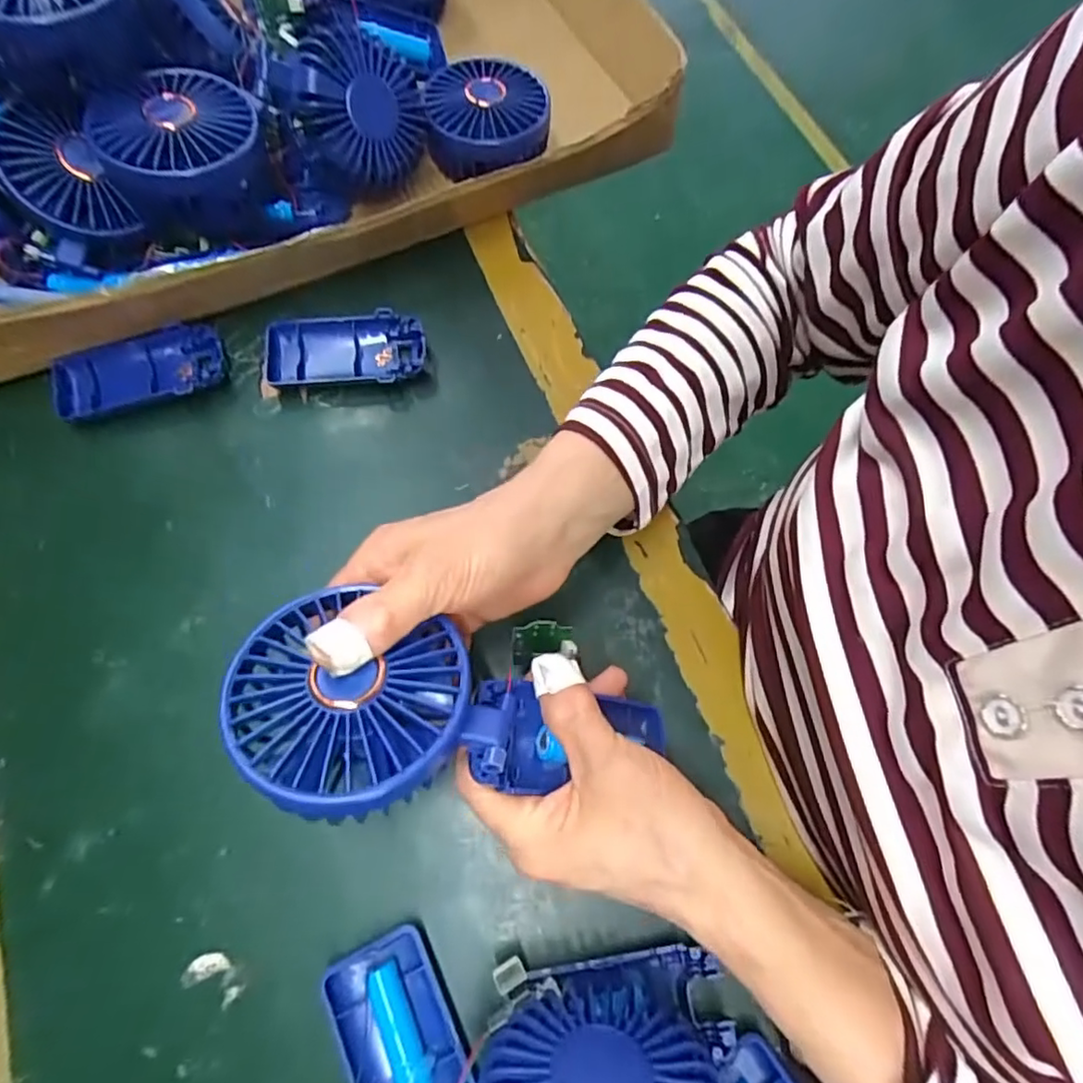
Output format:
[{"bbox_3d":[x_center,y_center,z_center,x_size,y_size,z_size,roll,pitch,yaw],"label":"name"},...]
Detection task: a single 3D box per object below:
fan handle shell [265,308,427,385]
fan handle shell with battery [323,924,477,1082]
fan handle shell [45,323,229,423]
[{"bbox_3d":[-0.120,-0.114,0.370,0.094,0.017,0.047,-5,69,-2],"label":"fan handle shell"},{"bbox_3d":[-0.054,0.215,0.251,0.046,0.018,0.091,-24,71,-9],"label":"fan handle shell with battery"},{"bbox_3d":[-0.238,-0.100,0.361,0.093,0.015,0.049,-17,70,-7],"label":"fan handle shell"}]

